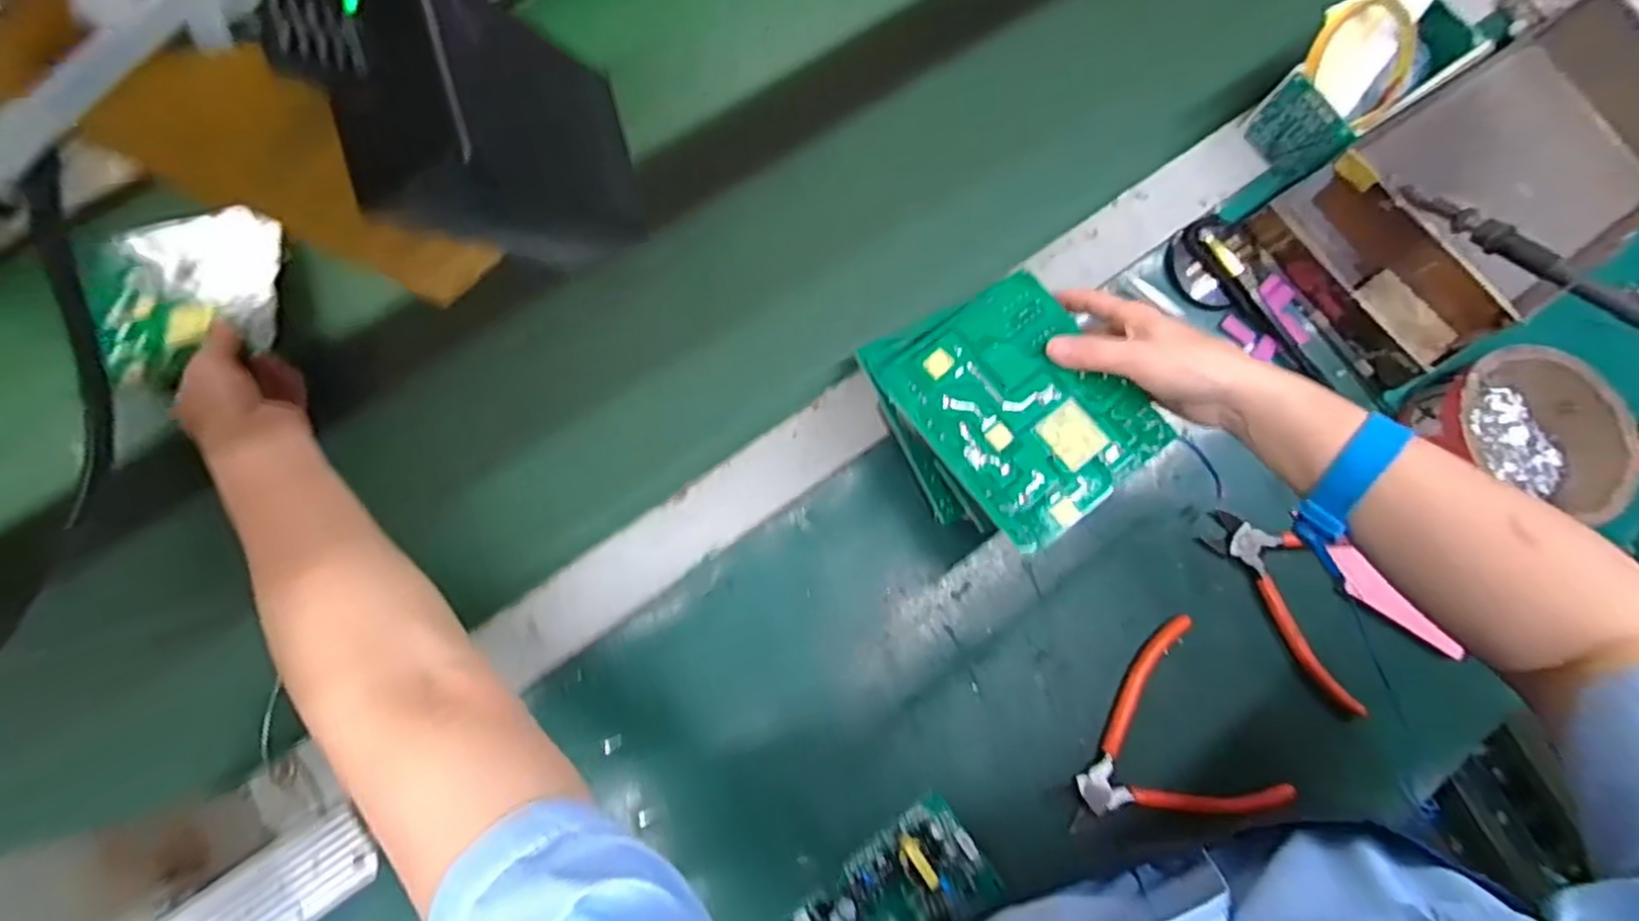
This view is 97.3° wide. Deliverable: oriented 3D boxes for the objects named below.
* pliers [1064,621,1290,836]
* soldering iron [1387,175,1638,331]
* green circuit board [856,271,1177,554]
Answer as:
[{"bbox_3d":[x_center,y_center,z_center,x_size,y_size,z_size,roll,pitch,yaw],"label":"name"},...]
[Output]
[{"bbox_3d":[0.226,0.166,0.464,0.142,0.010,0.120,-4,77,-5],"label":"pliers"},{"bbox_3d":[0.504,-0.146,0.513,0.022,0.023,0.212,-34,62,-9],"label":"soldering iron"},{"bbox_3d":[0.112,-0.035,0.408,0.113,0.008,0.140,-35,80,-9],"label":"green circuit board"}]

